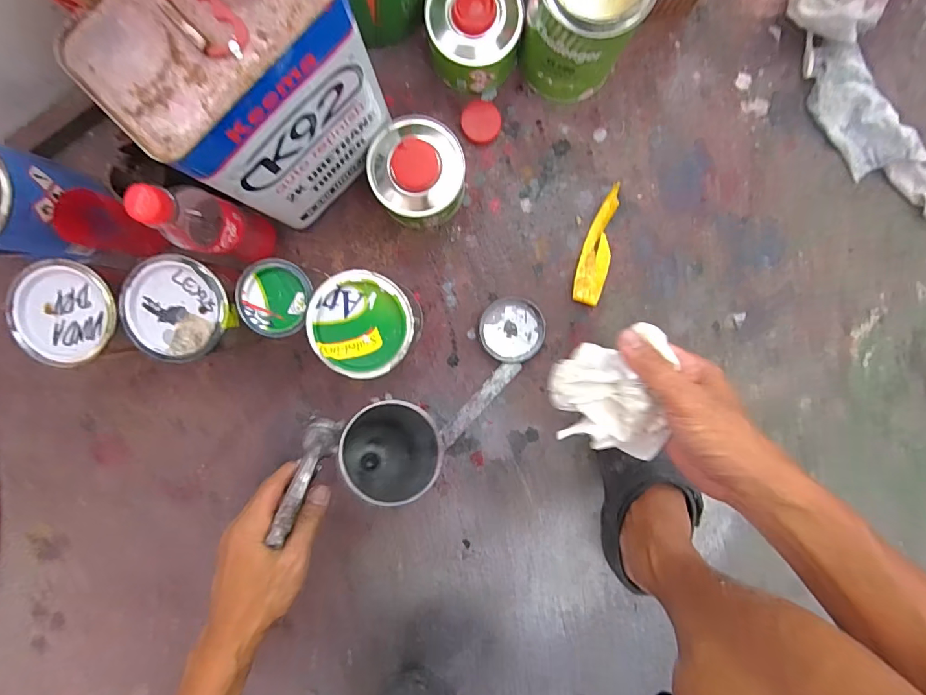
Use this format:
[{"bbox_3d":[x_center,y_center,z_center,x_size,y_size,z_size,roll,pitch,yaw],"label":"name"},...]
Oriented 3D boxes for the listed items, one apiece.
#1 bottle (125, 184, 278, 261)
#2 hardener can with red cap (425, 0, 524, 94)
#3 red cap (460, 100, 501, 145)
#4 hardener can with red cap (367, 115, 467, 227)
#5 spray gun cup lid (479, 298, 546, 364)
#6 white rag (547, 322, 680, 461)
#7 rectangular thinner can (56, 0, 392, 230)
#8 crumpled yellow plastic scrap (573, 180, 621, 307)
[{"bbox_3d":[-0.239,-0.115,0.432,0.049,0.178,0.056,16,93,-2],"label":"bottle"},{"bbox_3d":[0.012,-0.341,0.480,0.096,0.077,0.105,0,93,-1],"label":"hardener can with red cap"},{"bbox_3d":[0.021,-0.258,0.520,0.045,0.010,0.046,0,93,-1],"label":"red cap"},{"bbox_3d":[-0.050,-0.185,0.483,0.098,0.084,0.097,0,93,-1],"label":"hardener can with red cap"},{"bbox_3d":[0.059,-0.020,0.537,0.075,0.010,0.075,0,93,-1],"label":"spray gun cup lid"},{"bbox_3d":[0.124,0.037,0.383,0.087,0.060,0.109,0,93,-1],"label":"white rag"},{"bbox_3d":[-0.165,-0.211,0.382,0.110,0.211,0.167,45,94,-3],"label":"rectangular thinner can"},{"bbox_3d":[0.160,-0.120,0.531,0.036,0.014,0.141,15,93,-2],"label":"crumpled yellow plastic scrap"}]

